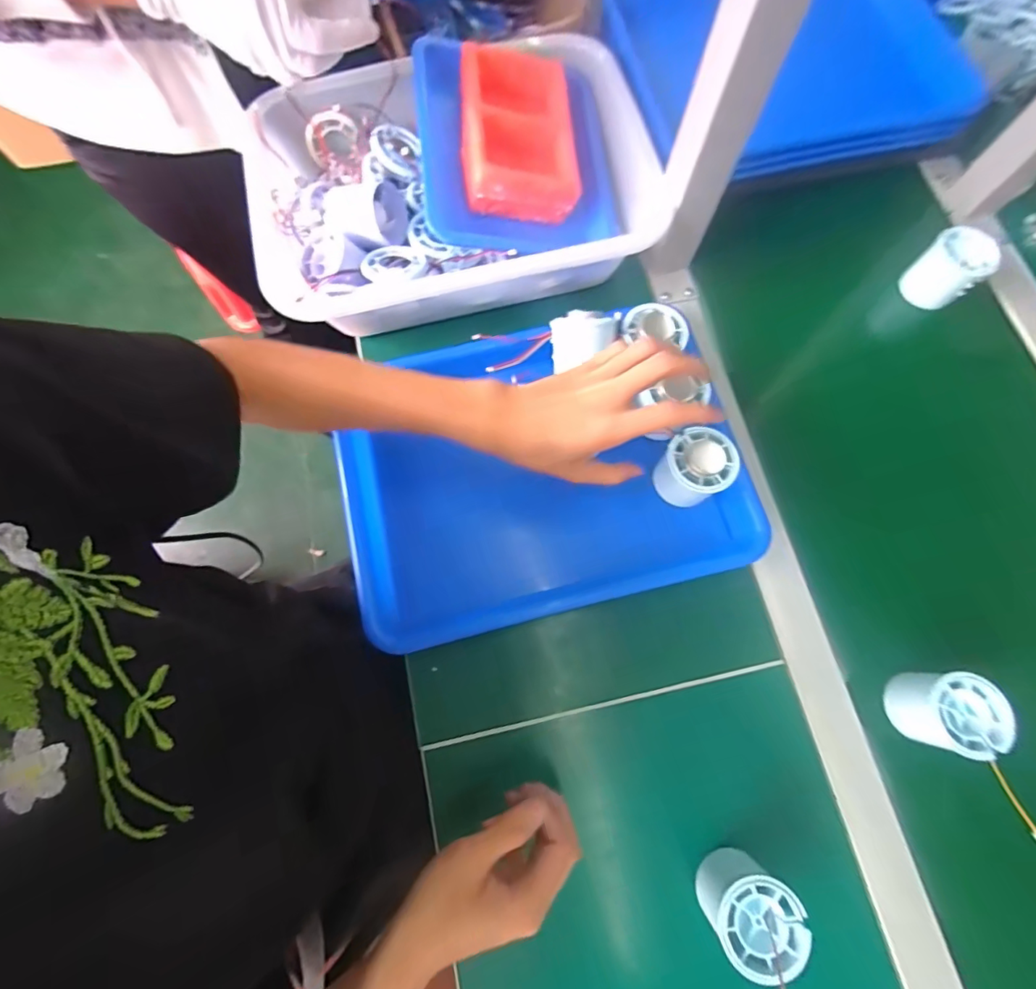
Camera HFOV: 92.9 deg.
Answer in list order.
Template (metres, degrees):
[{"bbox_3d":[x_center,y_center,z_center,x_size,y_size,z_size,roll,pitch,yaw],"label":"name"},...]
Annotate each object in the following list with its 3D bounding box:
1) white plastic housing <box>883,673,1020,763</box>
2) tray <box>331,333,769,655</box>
[{"bbox_3d":[0.317,0.161,0.364,0.061,0.038,0.053,2,74,2],"label":"white plastic housing"},{"bbox_3d":[0.016,-0.023,0.436,0.330,0.034,0.251,-14,74,-3],"label":"tray"}]

